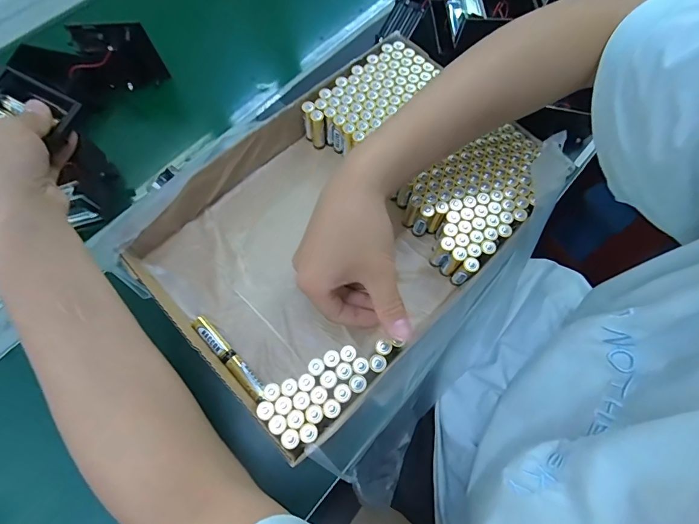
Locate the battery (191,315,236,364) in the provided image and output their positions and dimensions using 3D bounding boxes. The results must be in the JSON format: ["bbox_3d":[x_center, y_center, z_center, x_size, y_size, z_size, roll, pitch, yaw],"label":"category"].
[{"bbox_3d":[-0.126,0.071,0.347,0.013,0.010,0.051,-42,77,-16],"label":"battery"}]

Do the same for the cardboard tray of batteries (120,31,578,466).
[{"bbox_3d":[-0.008,-0.036,0.375,0.284,0.055,0.356,43,73,13],"label":"cardboard tray of batteries"}]

